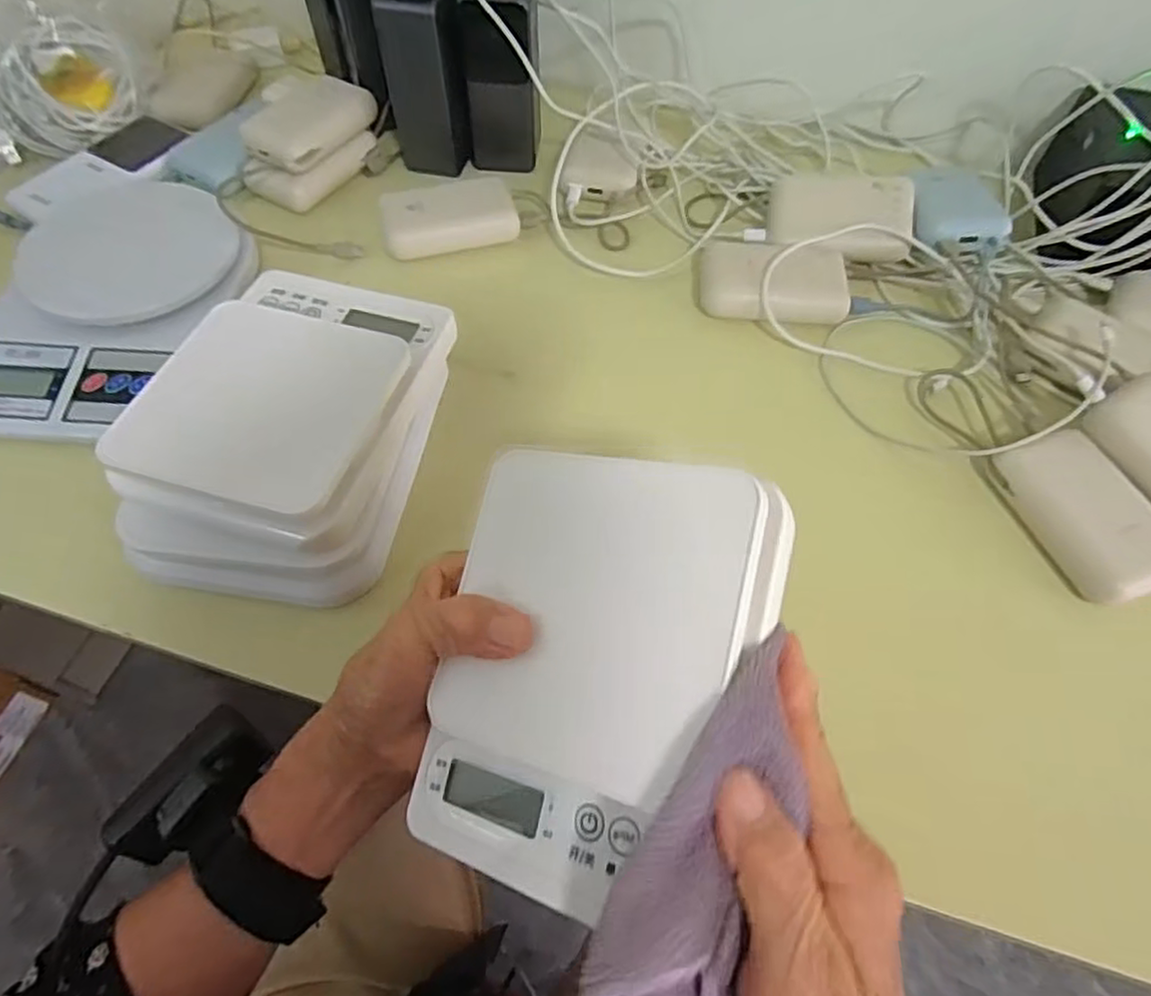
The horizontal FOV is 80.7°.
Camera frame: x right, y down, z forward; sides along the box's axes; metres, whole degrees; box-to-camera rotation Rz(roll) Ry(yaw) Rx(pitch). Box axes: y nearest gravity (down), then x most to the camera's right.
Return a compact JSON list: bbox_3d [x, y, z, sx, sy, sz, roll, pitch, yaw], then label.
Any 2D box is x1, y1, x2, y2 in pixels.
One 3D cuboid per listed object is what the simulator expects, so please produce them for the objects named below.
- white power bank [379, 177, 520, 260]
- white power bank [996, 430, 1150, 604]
[{"bbox_3d":[-0.096,-0.218,0.519,0.102,0.021,0.052,-15,60,-10],"label":"white power bank"},{"bbox_3d":[0.296,0.010,0.390,0.056,0.029,0.097,-13,60,-9],"label":"white power bank"}]

